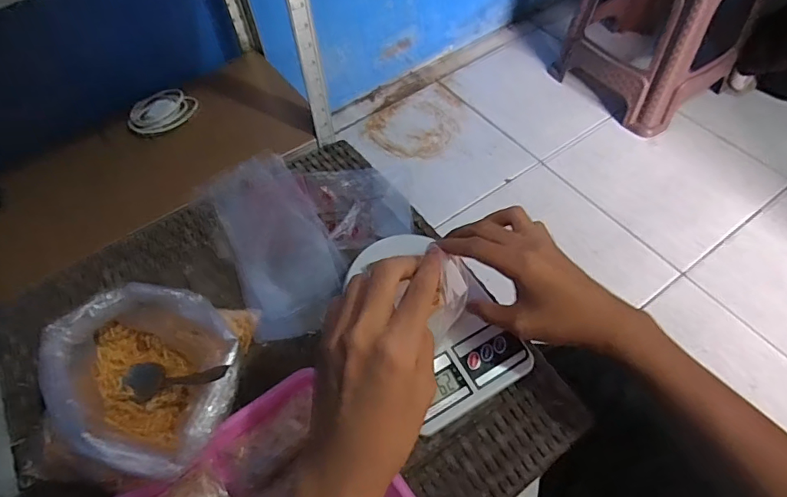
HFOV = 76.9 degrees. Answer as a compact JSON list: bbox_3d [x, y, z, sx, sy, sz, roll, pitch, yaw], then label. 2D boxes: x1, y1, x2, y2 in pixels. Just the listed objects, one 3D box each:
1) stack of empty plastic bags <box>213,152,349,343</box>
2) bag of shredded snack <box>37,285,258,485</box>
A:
[{"bbox_3d":[-0.135,-0.013,0.555,0.109,0.009,0.244,-26,60,-14],"label":"stack of empty plastic bags"},{"bbox_3d":[-0.202,0.113,0.421,0.138,0.102,0.154,-5,57,0],"label":"bag of shredded snack"}]

